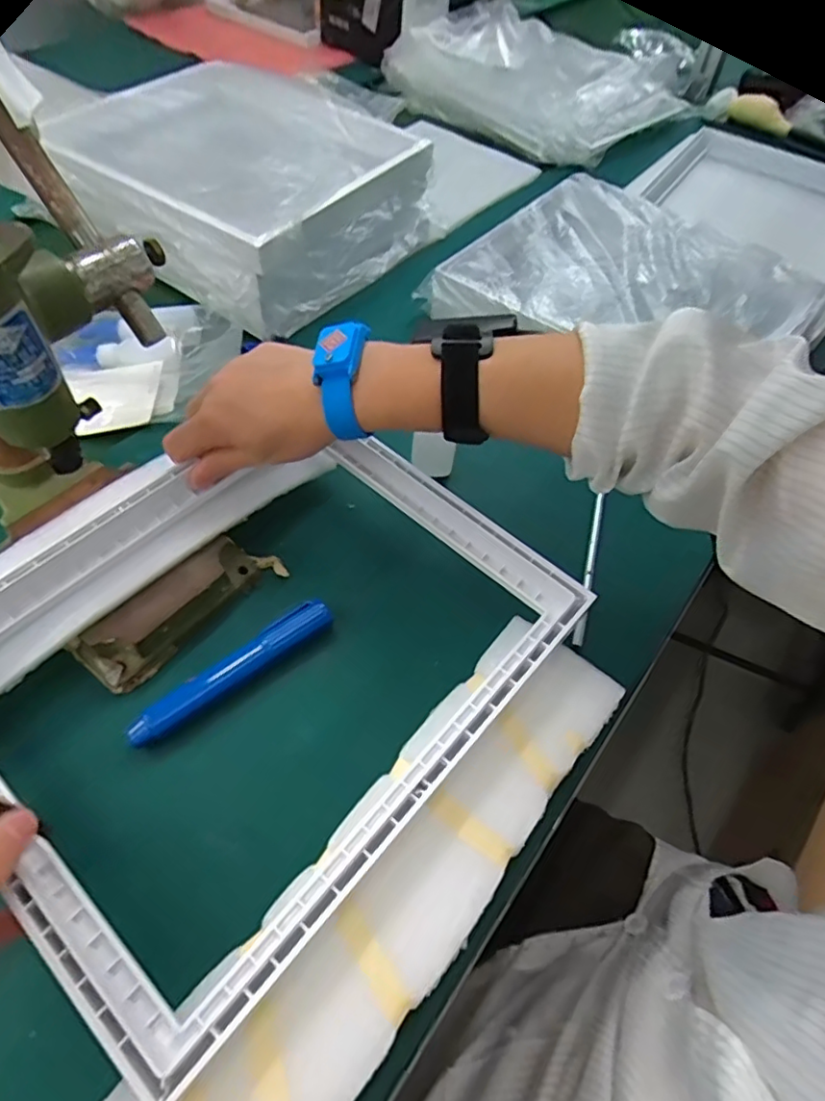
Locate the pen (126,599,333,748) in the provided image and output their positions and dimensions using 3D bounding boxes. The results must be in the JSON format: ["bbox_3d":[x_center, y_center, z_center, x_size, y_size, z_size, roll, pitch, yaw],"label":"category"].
[{"bbox_3d":[-0.116,0.078,0.399,0.142,0.017,0.020,-34,64,-24],"label":"pen"}]

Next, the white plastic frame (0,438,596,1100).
[{"bbox_3d":[-0.107,0.047,0.372,0.304,0.041,0.321,38,61,20],"label":"white plastic frame"}]

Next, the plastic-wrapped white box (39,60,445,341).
[{"bbox_3d":[-0.172,-0.364,0.620,0.309,0.111,0.257,30,59,16],"label":"plastic-wrapped white box"}]

